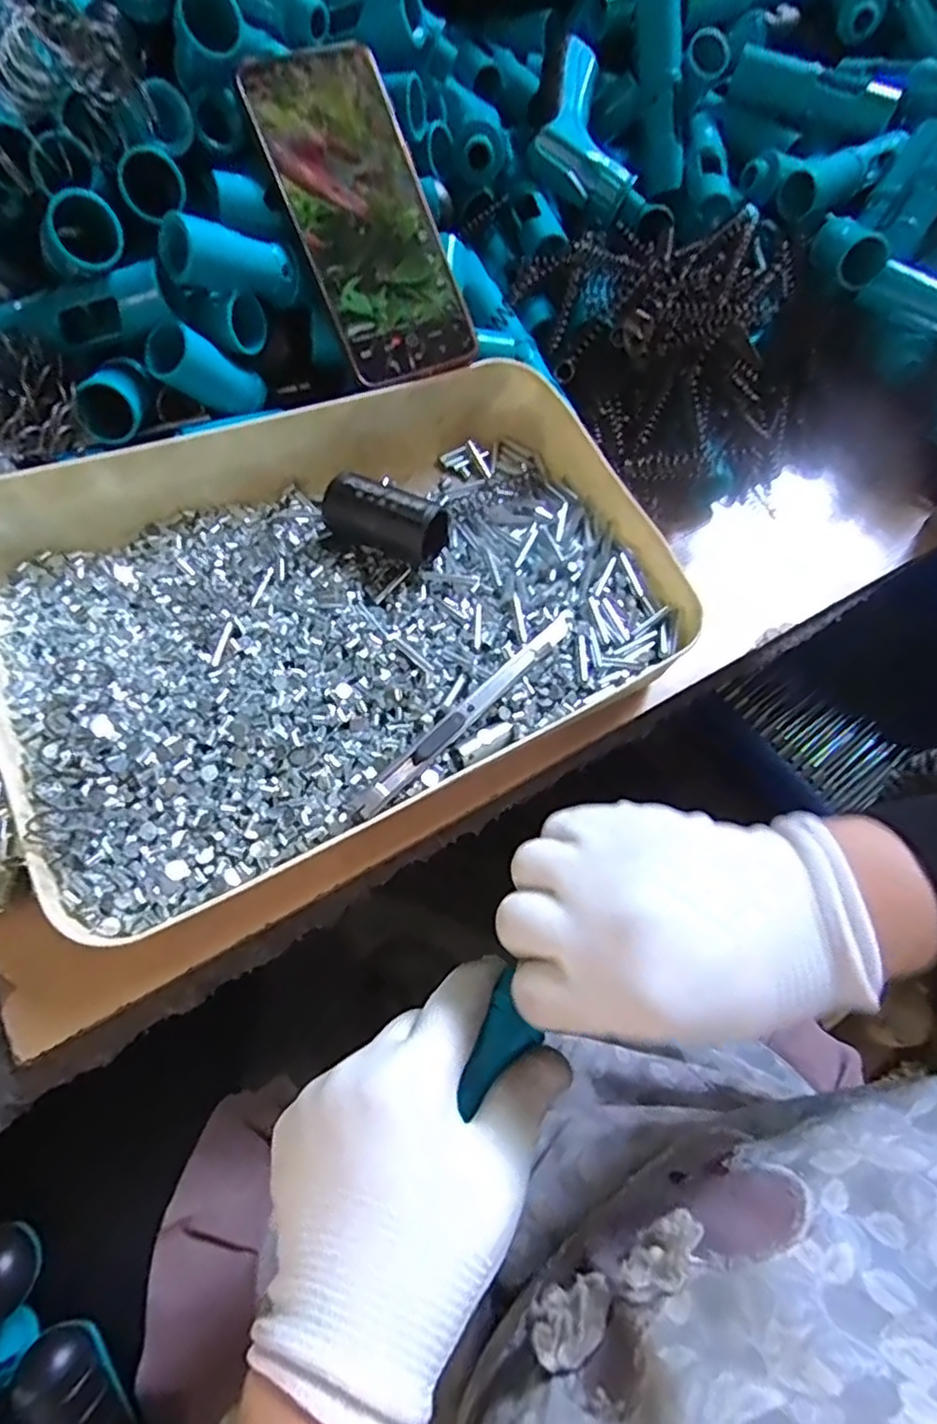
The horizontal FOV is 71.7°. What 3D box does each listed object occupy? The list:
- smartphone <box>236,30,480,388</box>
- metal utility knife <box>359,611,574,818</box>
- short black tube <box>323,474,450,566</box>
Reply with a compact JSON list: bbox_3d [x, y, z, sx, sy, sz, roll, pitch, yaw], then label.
[{"bbox_3d":[-0.055,-0.265,0.352,0.077,0.010,0.163,-27,102,-16],"label":"smartphone"},{"bbox_3d":[0.004,-0.004,0.306,0.012,0.016,0.145,39,67,15],"label":"metal utility knife"},{"bbox_3d":[-0.045,-0.102,0.347,0.065,0.030,0.031,26,65,9],"label":"short black tube"}]

